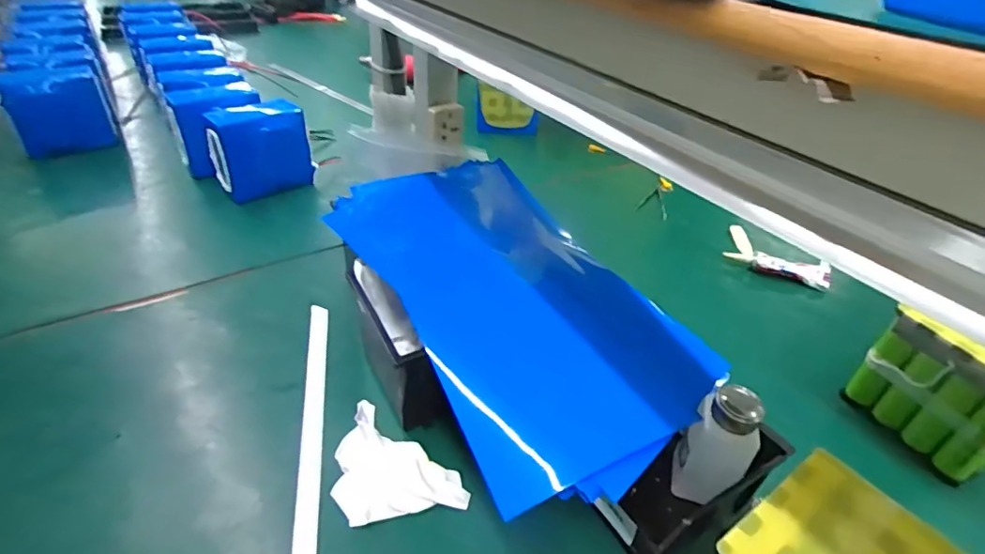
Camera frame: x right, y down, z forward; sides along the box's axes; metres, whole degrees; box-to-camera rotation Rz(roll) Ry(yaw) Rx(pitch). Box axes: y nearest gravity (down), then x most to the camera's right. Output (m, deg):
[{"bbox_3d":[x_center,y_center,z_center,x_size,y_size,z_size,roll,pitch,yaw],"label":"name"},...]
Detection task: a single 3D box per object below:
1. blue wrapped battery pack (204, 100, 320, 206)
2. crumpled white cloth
[{"bbox_3d":[-0.409,-0.224,0.943,0.054,0.150,0.158,29,43,29],"label":"blue wrapped battery pack"},{"bbox_3d":[-0.108,0.192,0.515,0.155,0.029,0.096,27,42,27],"label":"crumpled white cloth"}]

